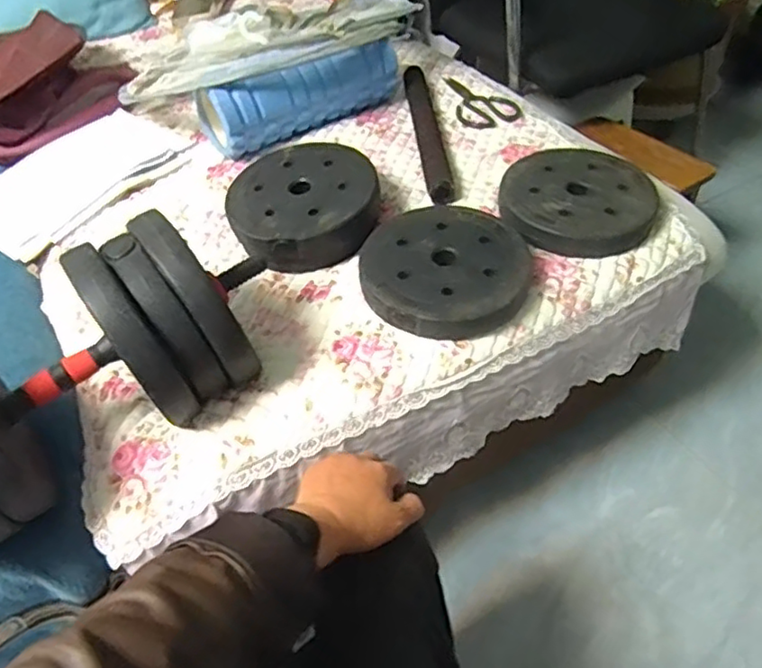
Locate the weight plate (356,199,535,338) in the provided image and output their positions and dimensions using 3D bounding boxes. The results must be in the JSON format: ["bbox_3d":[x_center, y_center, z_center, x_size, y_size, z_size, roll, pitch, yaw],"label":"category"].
[{"bbox_3d":[0.078,-0.085,0.807,0.215,0.046,0.219,-3,47,3],"label":"weight plate"}]

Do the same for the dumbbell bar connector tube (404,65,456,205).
[{"bbox_3d":[0.075,-0.348,1.044,0.040,0.035,0.407,-6,47,0],"label":"dumbbell bar connector tube"}]

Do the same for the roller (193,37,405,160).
[{"bbox_3d":[-0.135,-0.418,1.077,0.344,0.119,0.133,-27,50,-19],"label":"roller"}]

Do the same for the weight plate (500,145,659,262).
[{"bbox_3d":[0.282,-0.198,0.896,0.212,0.042,0.232,-3,47,3],"label":"weight plate"}]

